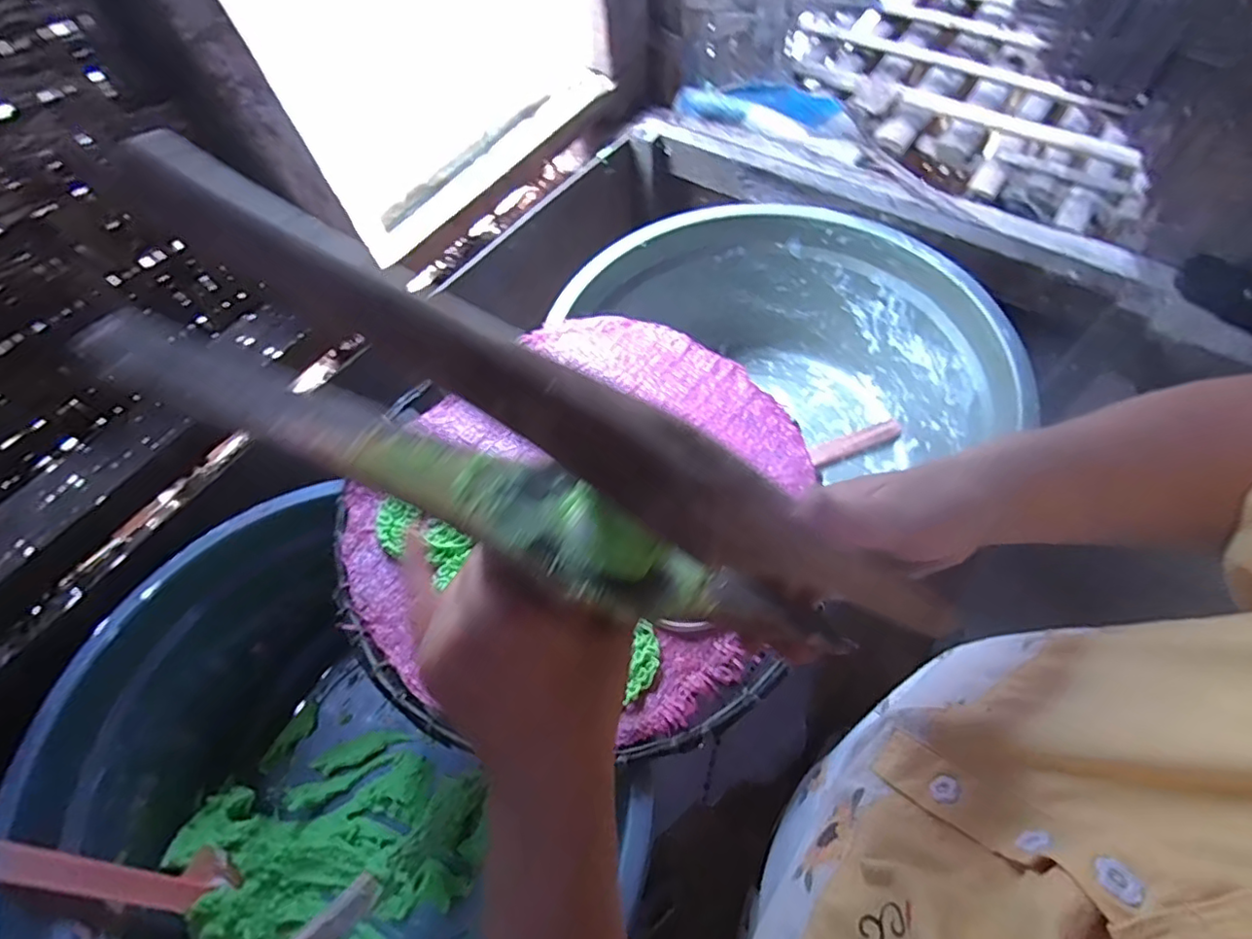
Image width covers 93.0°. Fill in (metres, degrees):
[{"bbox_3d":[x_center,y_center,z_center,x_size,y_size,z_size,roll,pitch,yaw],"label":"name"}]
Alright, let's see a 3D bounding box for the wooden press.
[{"bbox_3d":[-0.007,0.010,0.207,0.300,0.060,0.059,28,60,-23],"label":"wooden press"}]

